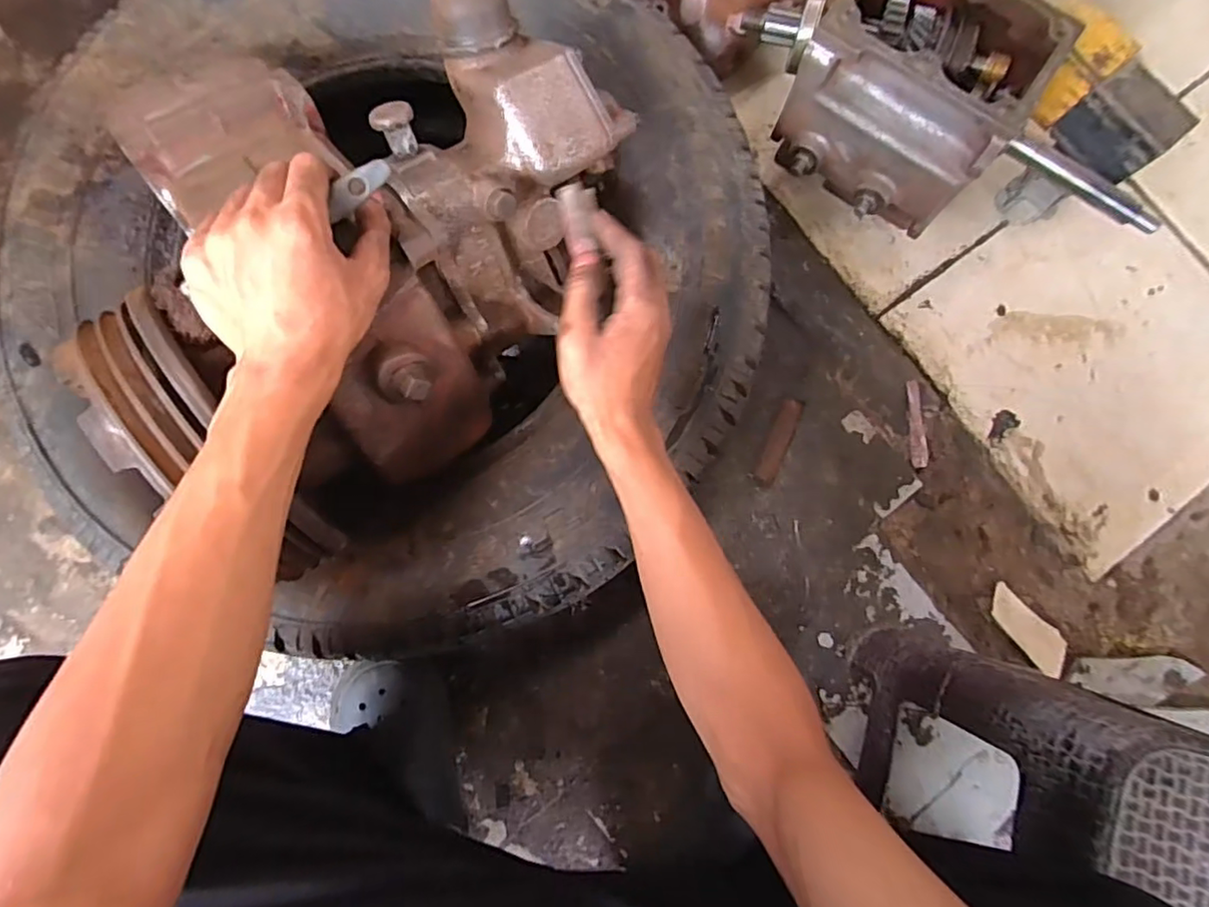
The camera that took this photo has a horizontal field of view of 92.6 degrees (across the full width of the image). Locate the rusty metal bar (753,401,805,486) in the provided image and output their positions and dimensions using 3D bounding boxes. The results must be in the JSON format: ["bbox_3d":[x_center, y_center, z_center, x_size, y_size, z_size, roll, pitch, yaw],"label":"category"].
[{"bbox_3d":[0.204,-0.013,0.671,0.026,0.008,0.105,25,82,1],"label":"rusty metal bar"}]

